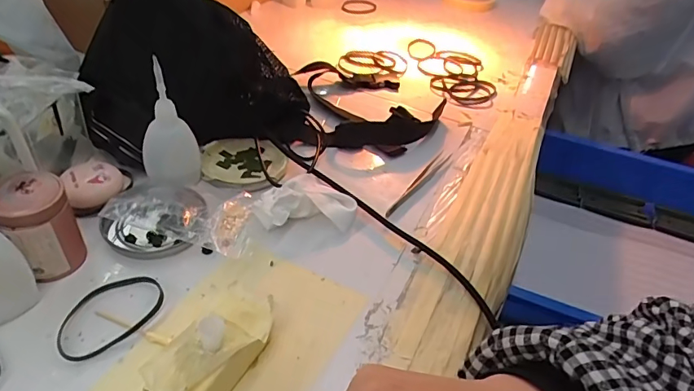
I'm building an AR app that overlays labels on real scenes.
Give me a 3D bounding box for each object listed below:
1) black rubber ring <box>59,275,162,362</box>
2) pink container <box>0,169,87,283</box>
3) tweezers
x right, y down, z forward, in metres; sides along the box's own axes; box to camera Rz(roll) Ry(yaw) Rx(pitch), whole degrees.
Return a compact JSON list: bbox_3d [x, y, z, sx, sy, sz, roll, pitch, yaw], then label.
[{"bbox_3d":[-0.158,0.078,0.318,0.049,0.004,0.070,36,47,29],"label":"black rubber ring"},{"bbox_3d":[-0.212,0.022,0.326,0.044,0.066,0.041,5,40,-4],"label":"pink container"},{"bbox_3d":[0.070,-0.014,0.456,0.011,0.008,0.124,28,44,22],"label":"tweezers"}]

